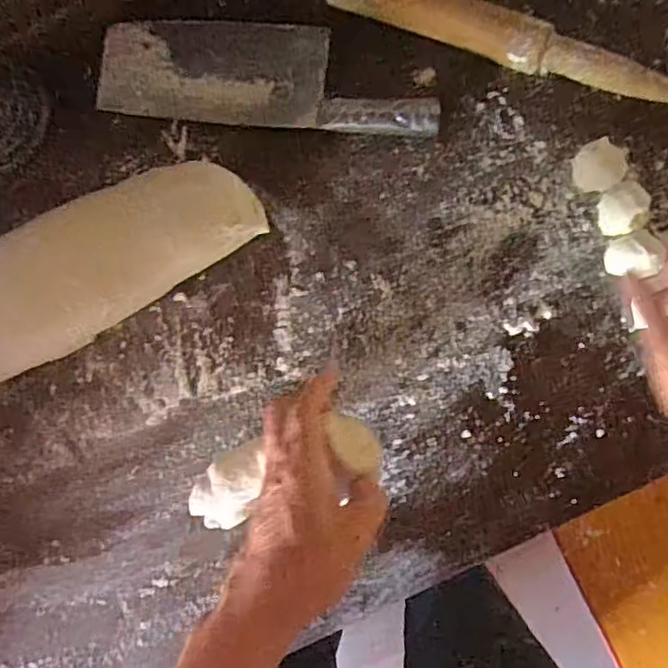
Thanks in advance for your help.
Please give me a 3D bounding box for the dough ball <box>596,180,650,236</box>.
[{"bbox_3d":[0.240,-0.103,0.506,0.035,0.023,0.040,-16,90,2],"label":"dough ball"}]

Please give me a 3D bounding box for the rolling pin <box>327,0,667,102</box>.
[{"bbox_3d":[0.137,-0.243,0.502,0.297,0.035,0.038,21,91,2],"label":"rolling pin"}]

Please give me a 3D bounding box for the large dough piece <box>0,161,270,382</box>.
[{"bbox_3d":[-0.208,-0.048,0.498,0.303,0.077,0.091,-28,90,2],"label":"large dough piece"}]

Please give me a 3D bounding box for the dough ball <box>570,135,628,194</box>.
[{"bbox_3d":[0.220,-0.138,0.506,0.037,0.027,0.039,0,91,2],"label":"dough ball"}]

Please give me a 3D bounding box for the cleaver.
[{"bbox_3d":[-0.058,-0.221,0.516,0.288,0.022,0.086,6,91,2],"label":"cleaver"}]

